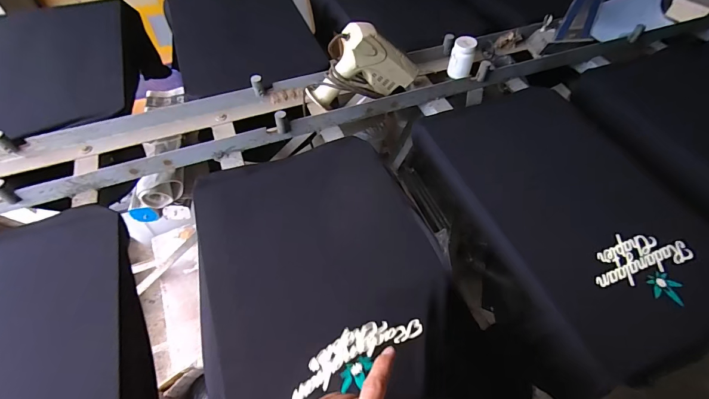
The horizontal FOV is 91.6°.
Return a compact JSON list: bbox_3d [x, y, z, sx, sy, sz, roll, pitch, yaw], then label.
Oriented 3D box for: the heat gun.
[{"bbox_3d":[0.026,-0.332,0.855,0.289,0.192,0.073,-15,56,-11],"label":"heat gun"}]

